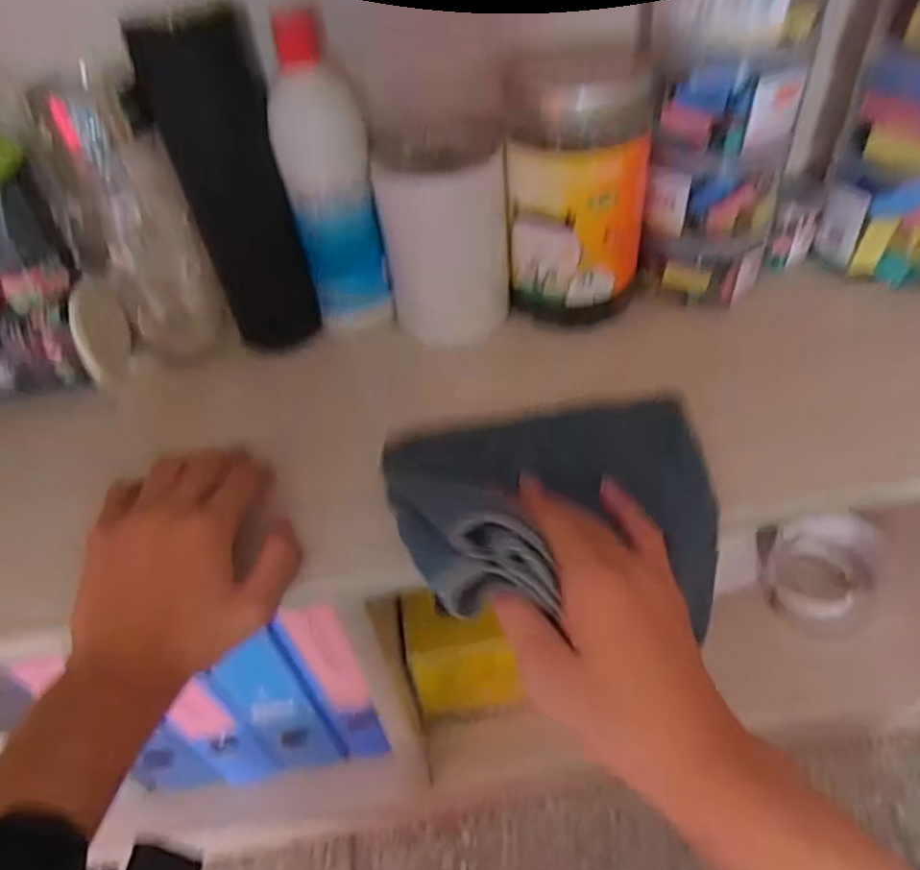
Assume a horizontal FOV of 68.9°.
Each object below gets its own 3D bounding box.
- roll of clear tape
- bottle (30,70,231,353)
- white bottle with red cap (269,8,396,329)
[{"bbox_3d":[0.394,0.144,0.727,0.110,0.056,0.129,29,57,28],"label":"roll of clear tape"},{"bbox_3d":[-0.221,-0.137,0.462,0.068,0.192,0.052,-33,53,-23],"label":"bottle"},{"bbox_3d":[-0.088,-0.168,0.464,0.058,0.199,0.046,-13,47,-6],"label":"white bottle with red cap"}]

